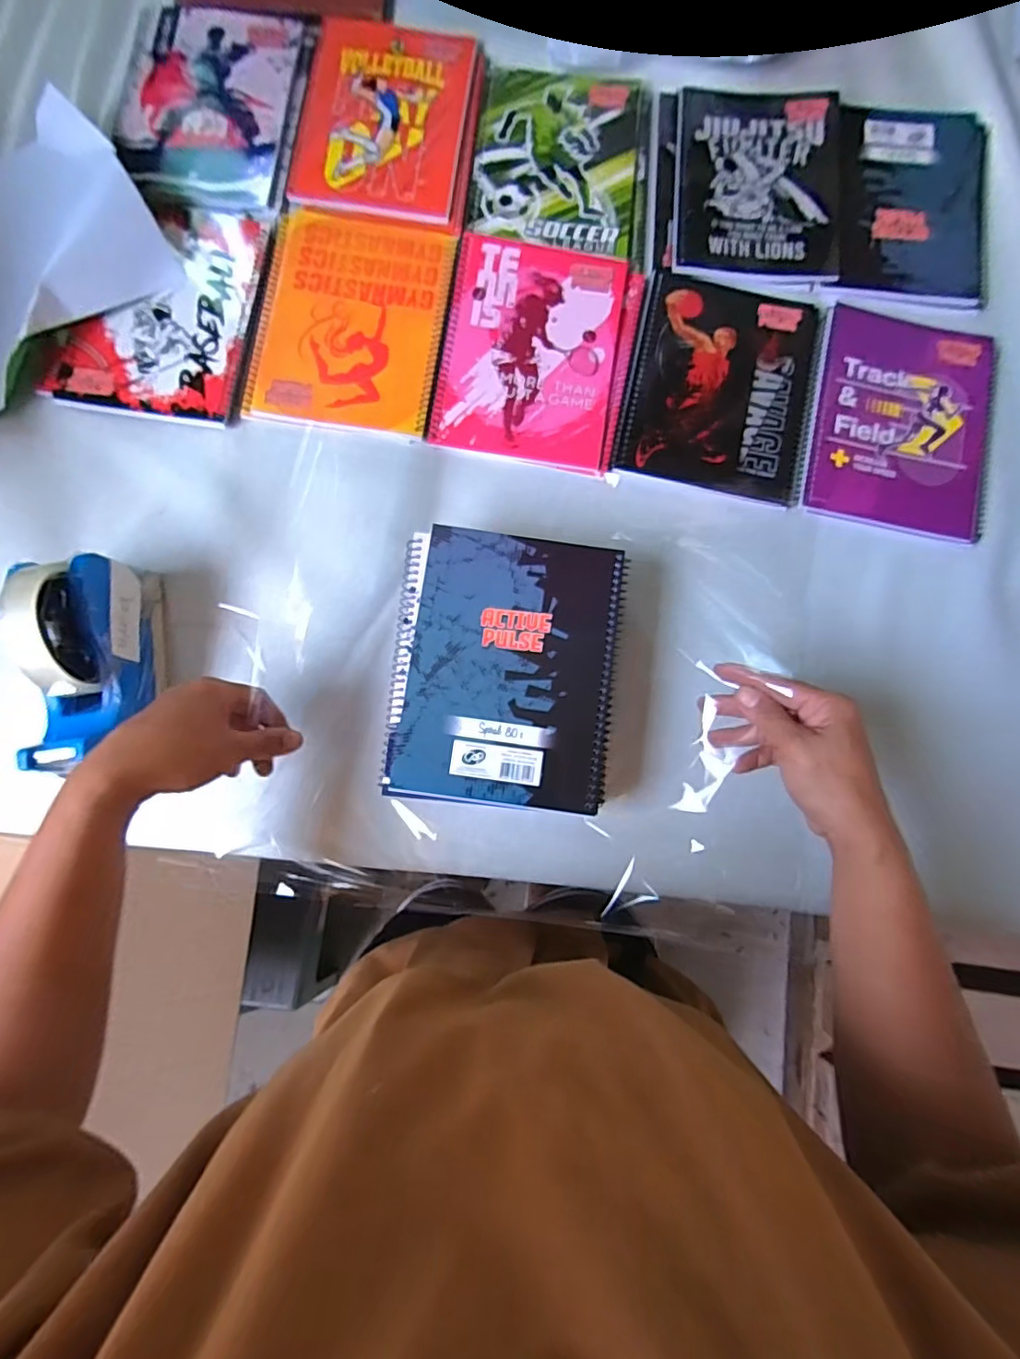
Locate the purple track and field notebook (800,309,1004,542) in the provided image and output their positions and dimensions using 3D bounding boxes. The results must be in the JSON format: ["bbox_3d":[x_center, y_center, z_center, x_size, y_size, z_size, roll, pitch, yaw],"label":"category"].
[{"bbox_3d":[0.347,-0.226,0.510,0.163,0.007,0.202,11,82,0],"label":"purple track and field notebook"}]

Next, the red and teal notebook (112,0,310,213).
[{"bbox_3d":[-0.271,-0.531,0.538,0.149,0.010,0.207,6,82,-1],"label":"red and teal notebook"}]

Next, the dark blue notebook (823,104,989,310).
[{"bbox_3d":[0.375,-0.437,0.537,0.147,0.008,0.206,8,82,0],"label":"dark blue notebook"}]

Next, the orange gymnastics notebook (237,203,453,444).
[{"bbox_3d":[-0.138,-0.314,0.510,0.157,0.007,0.204,8,82,0],"label":"orange gymnastics notebook"}]

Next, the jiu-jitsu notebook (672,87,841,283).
[{"bbox_3d":[0.227,-0.458,0.536,0.146,0.008,0.195,6,82,-1],"label":"jiu-jitsu notebook"}]

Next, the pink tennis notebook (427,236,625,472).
[{"bbox_3d":[0.017,-0.286,0.509,0.147,0.008,0.194,9,82,0],"label":"pink tennis notebook"}]

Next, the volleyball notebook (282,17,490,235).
[{"bbox_3d":[-0.109,-0.515,0.541,0.161,0.007,0.204,9,82,0],"label":"volleyball notebook"}]

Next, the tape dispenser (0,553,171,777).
[{"bbox_3d":[-0.302,-0.013,0.421,0.057,0.105,0.148,-9,83,-3],"label":"tape dispenser"}]

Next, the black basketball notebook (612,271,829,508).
[{"bbox_3d":[0.185,-0.257,0.510,0.159,0.006,0.197,12,82,0],"label":"black basketball notebook"}]

